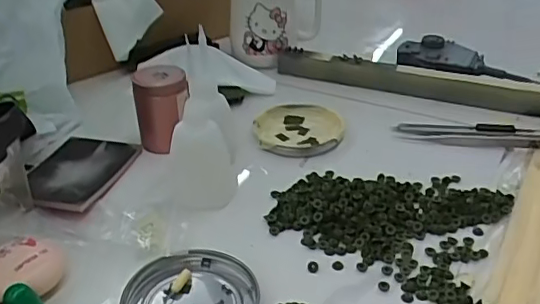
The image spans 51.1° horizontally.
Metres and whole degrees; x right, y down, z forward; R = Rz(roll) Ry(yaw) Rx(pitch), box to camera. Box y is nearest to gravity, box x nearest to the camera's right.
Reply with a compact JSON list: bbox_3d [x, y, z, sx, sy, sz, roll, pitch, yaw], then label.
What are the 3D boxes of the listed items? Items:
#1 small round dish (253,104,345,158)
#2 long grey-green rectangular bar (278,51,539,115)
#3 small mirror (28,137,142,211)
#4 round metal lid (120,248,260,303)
[{"bbox_3d":[0.025,-0.022,0.507,0.077,0.009,0.082,0,33,0],"label":"small round dish"},{"bbox_3d":[0.147,-0.071,0.565,0.293,0.026,0.019,11,34,17],"label":"long grey-green rectangular bar"},{"bbox_3d":[-0.155,0.014,0.451,0.072,0.009,0.101,8,33,12],"label":"small mirror"},{"bbox_3d":[-0.046,0.088,0.333,0.078,0.009,0.071,0,33,0],"label":"round metal lid"}]

